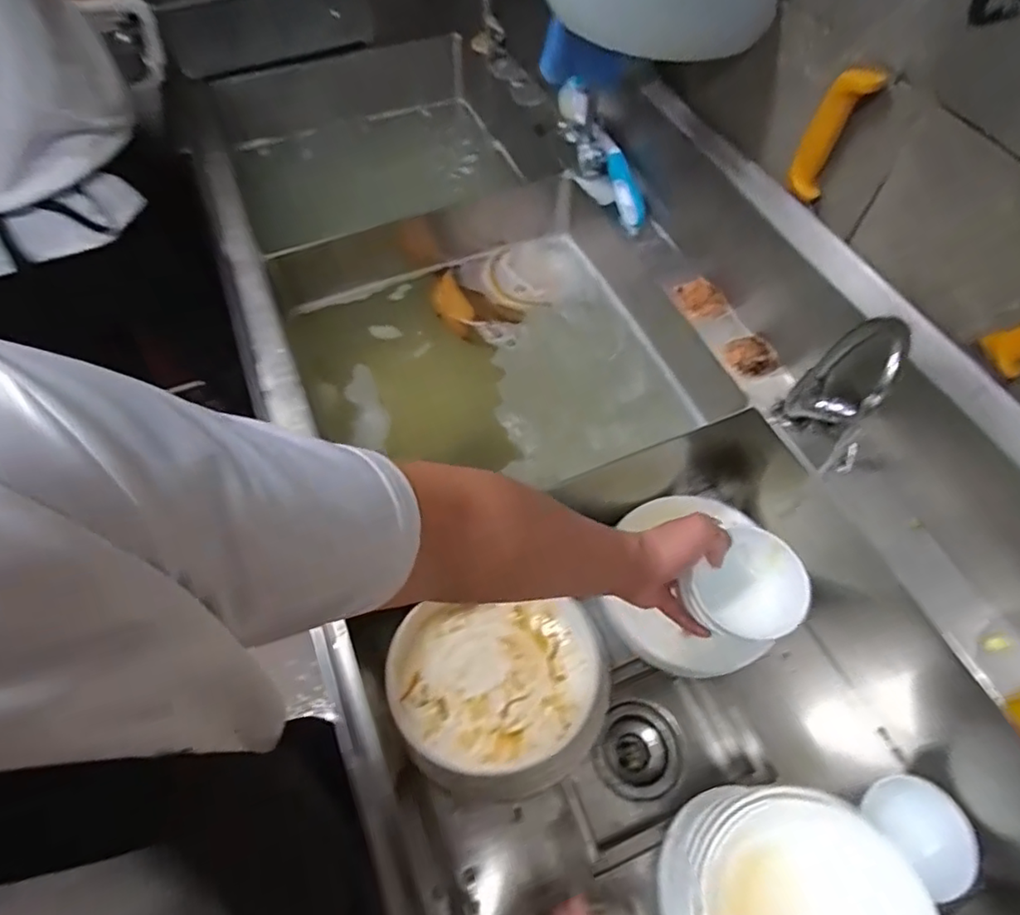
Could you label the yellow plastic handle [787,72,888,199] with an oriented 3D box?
[{"bbox_3d":[0.326,-0.330,0.603,0.045,0.142,0.024,41,73,17],"label":"yellow plastic handle"}]

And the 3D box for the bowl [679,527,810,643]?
[{"bbox_3d":[0.228,0.132,0.576,0.105,0.063,0.094,-32,63,-18],"label":"bowl"}]

